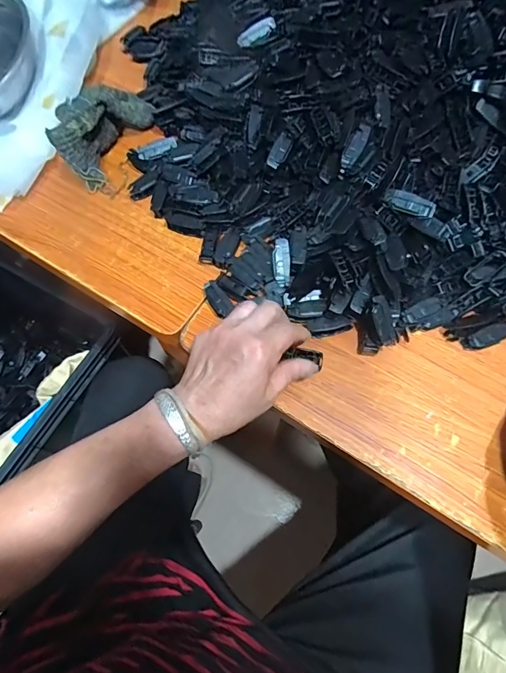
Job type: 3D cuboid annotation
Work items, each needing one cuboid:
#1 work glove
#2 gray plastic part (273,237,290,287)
[{"bbox_3d":[-0.184,-0.261,0.487,0.069,0.075,0.140,32,72,13],"label":"work glove"},{"bbox_3d":[0.030,-0.076,0.414,0.016,0.006,0.048,-3,96,0],"label":"gray plastic part"}]

